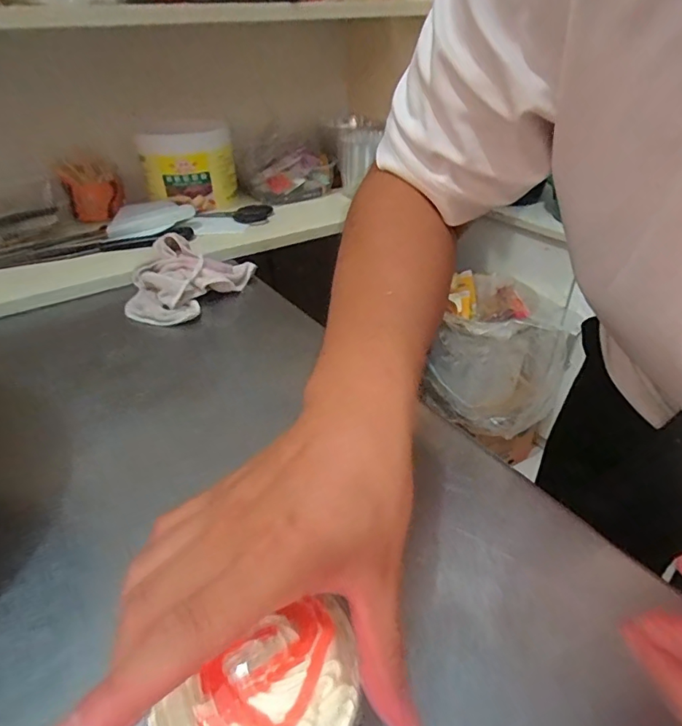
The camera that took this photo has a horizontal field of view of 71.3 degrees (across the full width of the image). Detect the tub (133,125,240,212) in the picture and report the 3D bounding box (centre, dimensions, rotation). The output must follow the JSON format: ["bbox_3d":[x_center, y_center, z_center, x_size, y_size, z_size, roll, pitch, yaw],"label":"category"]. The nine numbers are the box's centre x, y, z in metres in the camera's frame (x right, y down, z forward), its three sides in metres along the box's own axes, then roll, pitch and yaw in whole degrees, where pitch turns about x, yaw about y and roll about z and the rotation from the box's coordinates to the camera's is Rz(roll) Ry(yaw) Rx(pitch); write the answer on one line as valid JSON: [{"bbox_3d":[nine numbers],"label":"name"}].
[{"bbox_3d":[-0.241,-0.308,0.760,0.142,0.115,0.110,-10,36,-11],"label":"tub"}]

